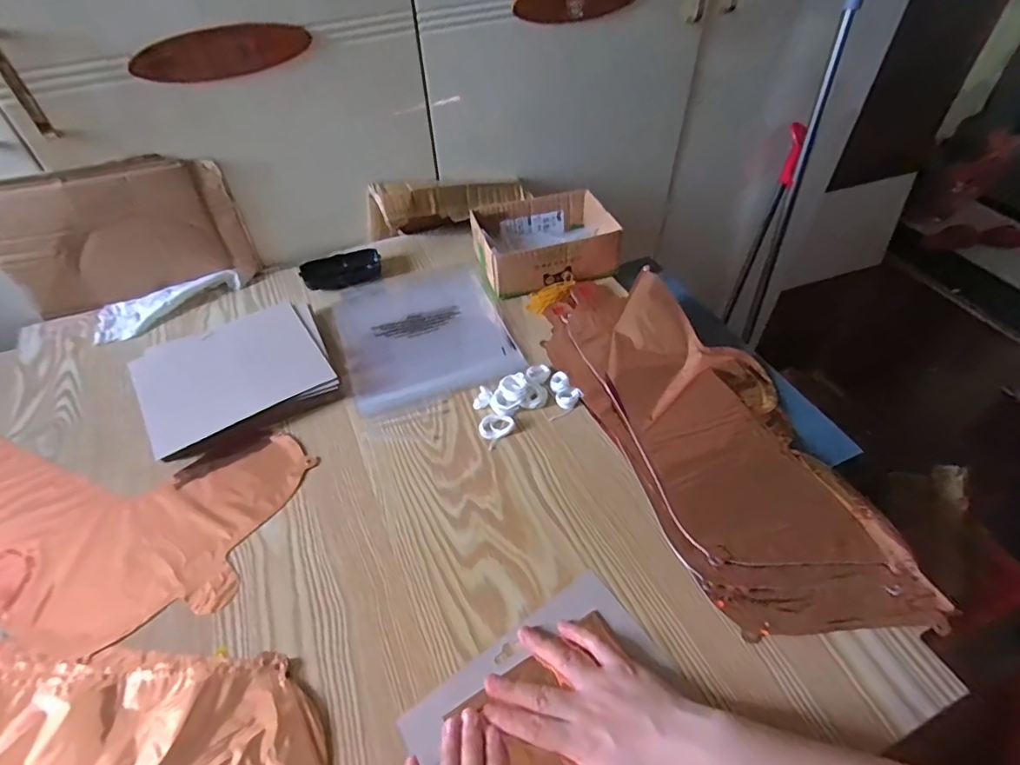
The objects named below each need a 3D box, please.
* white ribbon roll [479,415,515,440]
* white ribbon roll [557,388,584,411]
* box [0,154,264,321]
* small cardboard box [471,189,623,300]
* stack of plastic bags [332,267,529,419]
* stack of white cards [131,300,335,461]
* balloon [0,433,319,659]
[{"bbox_3d":[-0.014,0.047,0.558,0.037,0.009,0.026,-21,51,-18],"label":"white ribbon roll"},{"bbox_3d":[0.066,0.017,0.581,0.023,0.008,0.030,28,54,23],"label":"white ribbon roll"},{"bbox_3d":[-0.485,-0.185,0.660,0.268,0.166,0.029,-18,50,-16],"label":"box"},{"bbox_3d":[0.046,-0.197,0.734,0.180,0.068,0.145,-13,49,-11],"label":"small cardboard box"},{"bbox_3d":[-0.112,-0.071,0.673,0.203,0.014,0.245,-16,50,-14],"label":"stack of plastic bags"},{"bbox_3d":[-0.318,-0.015,0.607,0.199,0.018,0.151,-23,61,-16],"label":"stack of white cards"},{"bbox_3d":[-0.414,0.141,0.496,0.412,0.028,0.213,1,48,1],"label":"balloon"}]

